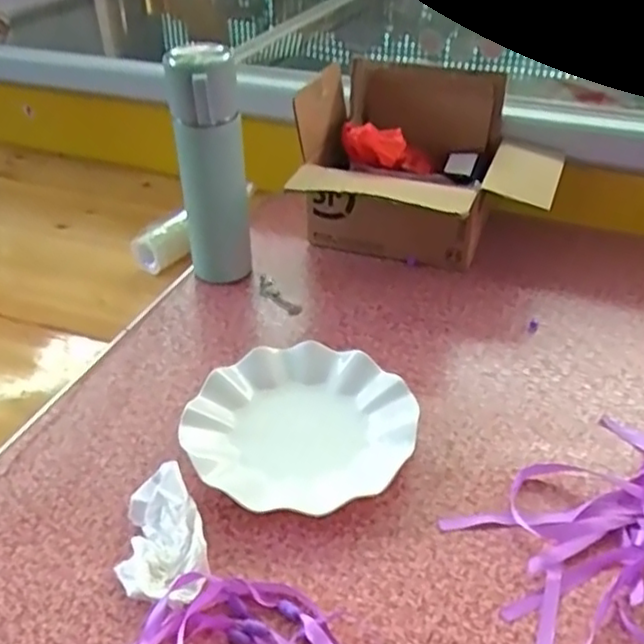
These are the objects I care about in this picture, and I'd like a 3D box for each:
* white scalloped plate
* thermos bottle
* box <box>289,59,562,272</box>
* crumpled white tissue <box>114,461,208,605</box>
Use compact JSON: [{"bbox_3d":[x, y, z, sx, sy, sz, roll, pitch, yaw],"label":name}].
[{"bbox_3d":[-0.019,0.082,0.556,0.181,0.024,0.166,0,36,0],"label":"white scalloped plate"},{"bbox_3d":[-0.112,-0.144,0.691,0.069,0.252,0.063,-5,36,-7],"label":"thermos bottle"},{"bbox_3d":[0.117,-0.161,0.762,0.272,0.187,0.220,12,38,16],"label":"box"},{"bbox_3d":[-0.114,0.149,0.470,0.057,0.029,0.099,-8,37,-12],"label":"crumpled white tissue"}]

